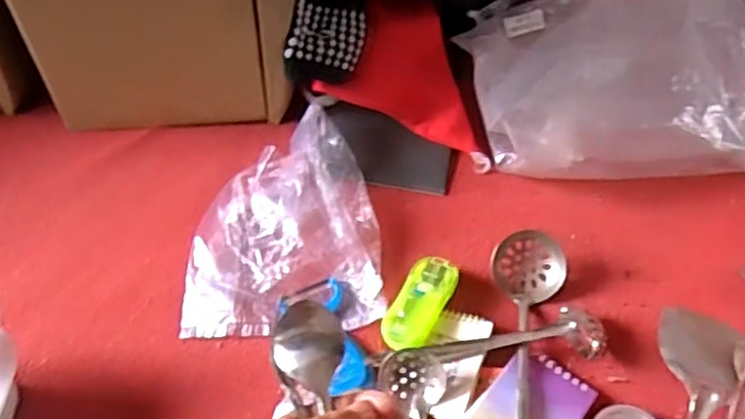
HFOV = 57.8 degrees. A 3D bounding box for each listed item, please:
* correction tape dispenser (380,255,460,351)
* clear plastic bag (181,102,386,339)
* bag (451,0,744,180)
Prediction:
[{"bbox_3d":[0.045,0.084,0.627,0.044,0.017,0.098,24,59,18],"label":"correction tape dispenser"},{"bbox_3d":[-0.090,0.006,0.672,0.188,0.052,0.234,-4,55,0],"label":"clear plastic bag"},{"bbox_3d":[0.276,-0.156,0.743,0.346,0.110,0.242,-8,55,-3],"label":"bag"}]

